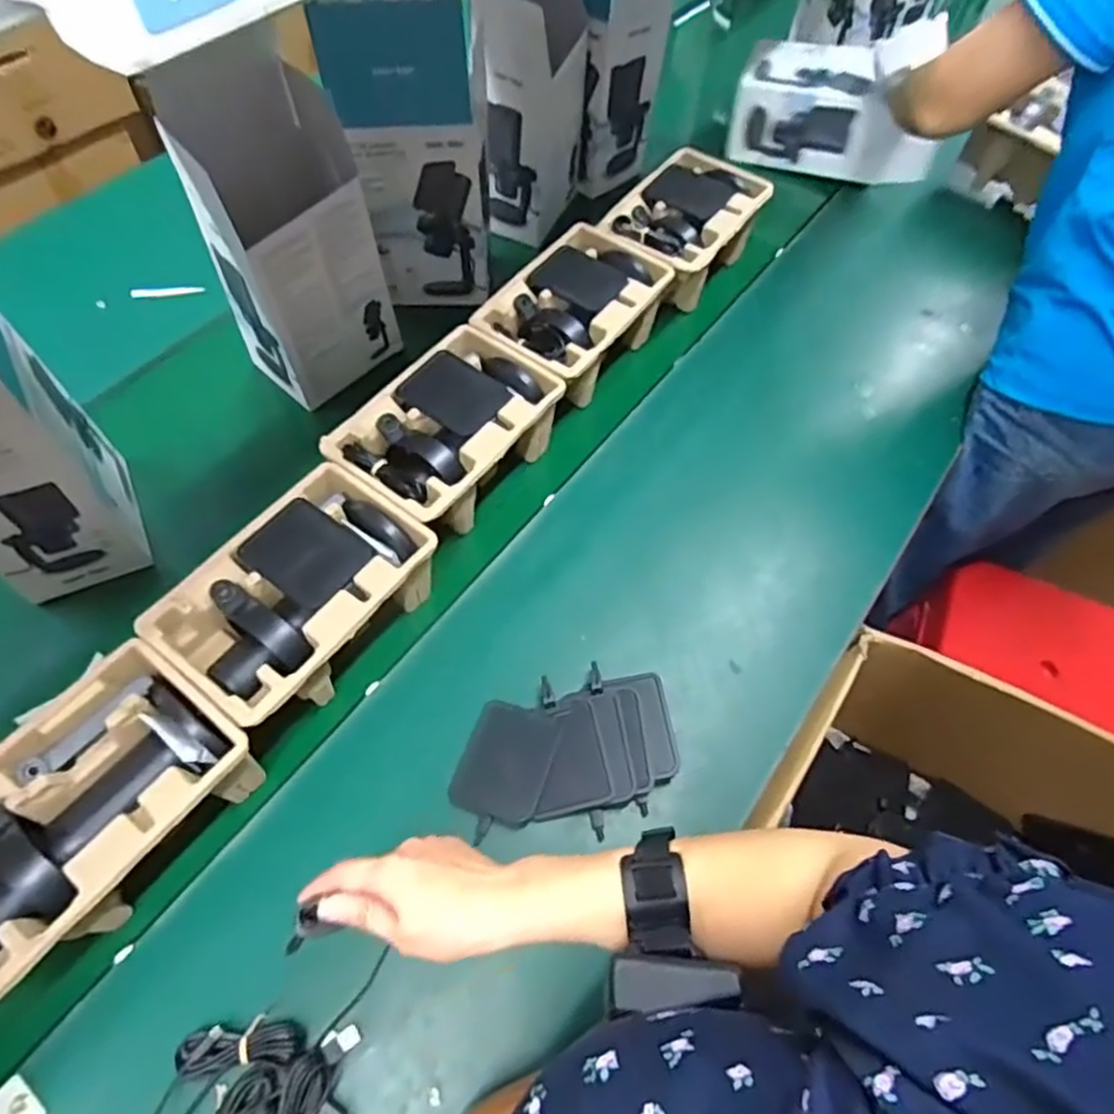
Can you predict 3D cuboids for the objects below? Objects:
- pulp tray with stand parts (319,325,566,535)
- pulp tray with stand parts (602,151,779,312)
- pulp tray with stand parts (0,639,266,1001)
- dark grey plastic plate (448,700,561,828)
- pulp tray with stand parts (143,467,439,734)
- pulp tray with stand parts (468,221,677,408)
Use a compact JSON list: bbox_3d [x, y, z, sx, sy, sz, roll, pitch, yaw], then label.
[{"bbox_3d":[-0.111,-0.126,0.759,0.154,0.091,0.230,31,65,15],"label":"pulp tray with stand parts"},{"bbox_3d":[0.169,-0.437,0.972,0.156,0.131,0.228,35,66,17],"label":"pulp tray with stand parts"},{"bbox_3d":[-0.363,0.199,0.553,0.144,0.094,0.223,34,66,16],"label":"pulp tray with stand parts"},{"bbox_3d":[-0.046,0.183,0.635,0.076,0.005,0.101,17,62,8],"label":"dark grey plastic plate"},{"bbox_3d":[-0.234,0.039,0.656,0.150,0.093,0.223,34,66,16],"label":"pulp tray with stand parts"},{"bbox_3d":[0.020,-0.287,0.870,0.154,0.109,0.233,32,65,15],"label":"pulp tray with stand parts"}]

